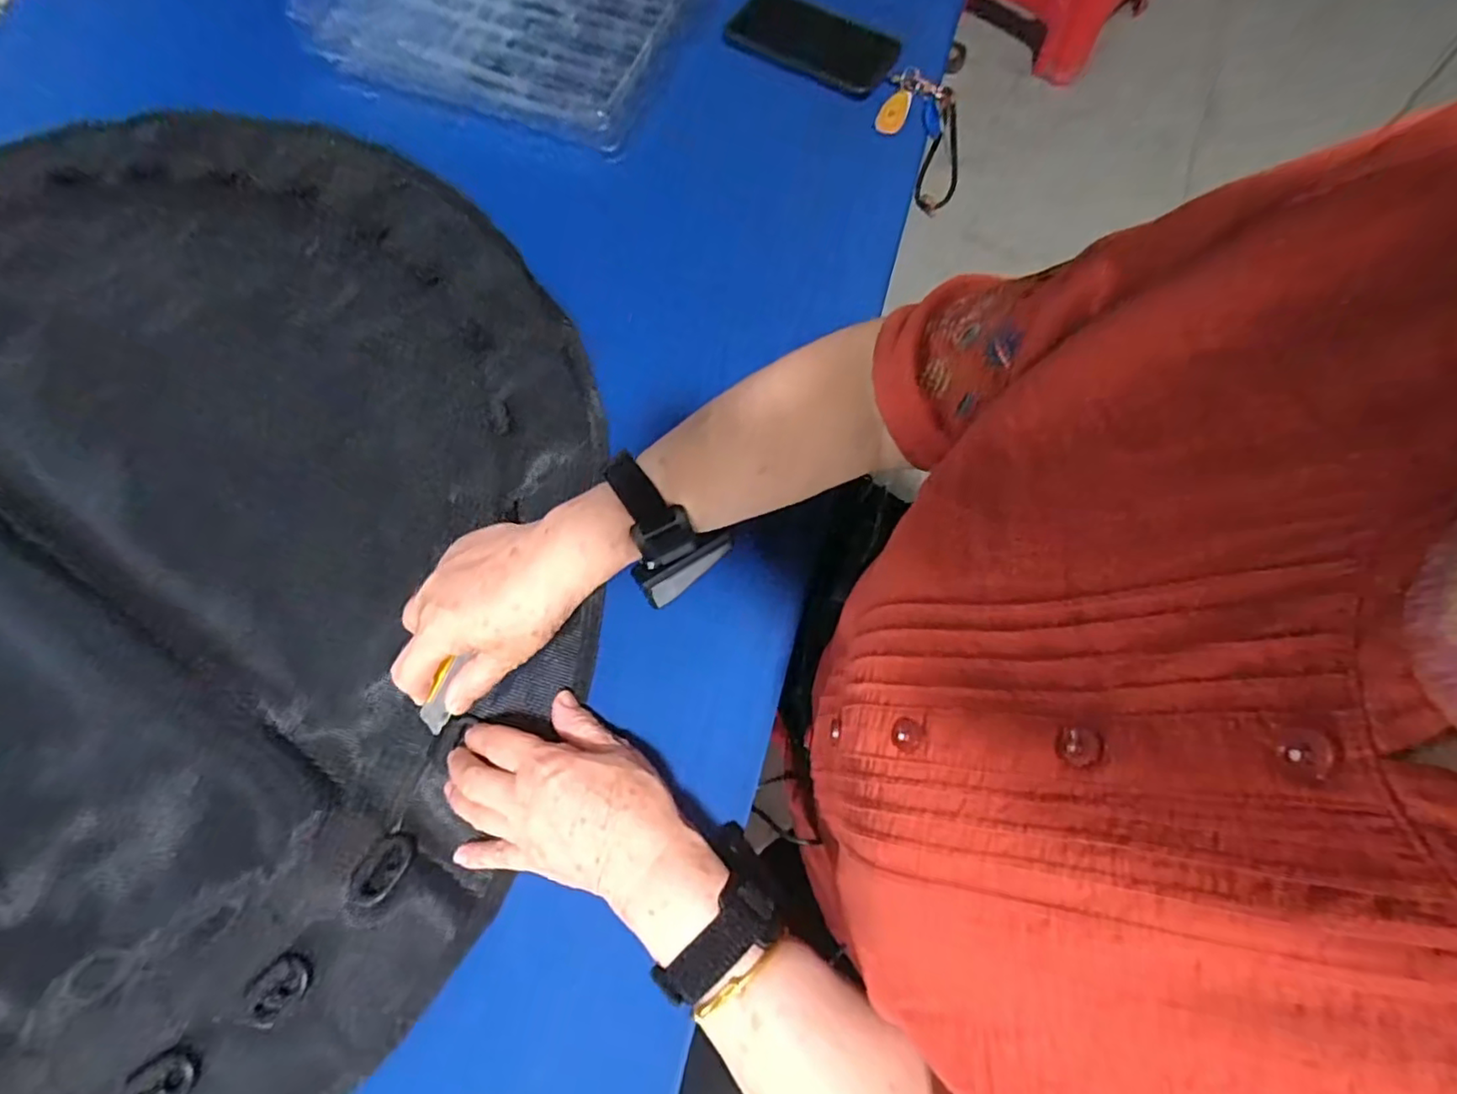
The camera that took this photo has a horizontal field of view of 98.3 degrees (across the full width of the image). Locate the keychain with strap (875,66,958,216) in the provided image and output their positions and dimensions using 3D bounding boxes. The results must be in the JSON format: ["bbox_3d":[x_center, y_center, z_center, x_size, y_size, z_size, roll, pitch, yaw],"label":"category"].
[{"bbox_3d":[0.202,-0.408,0.649,0.072,0.156,0.057,-16,71,24],"label":"keychain with strap"}]

